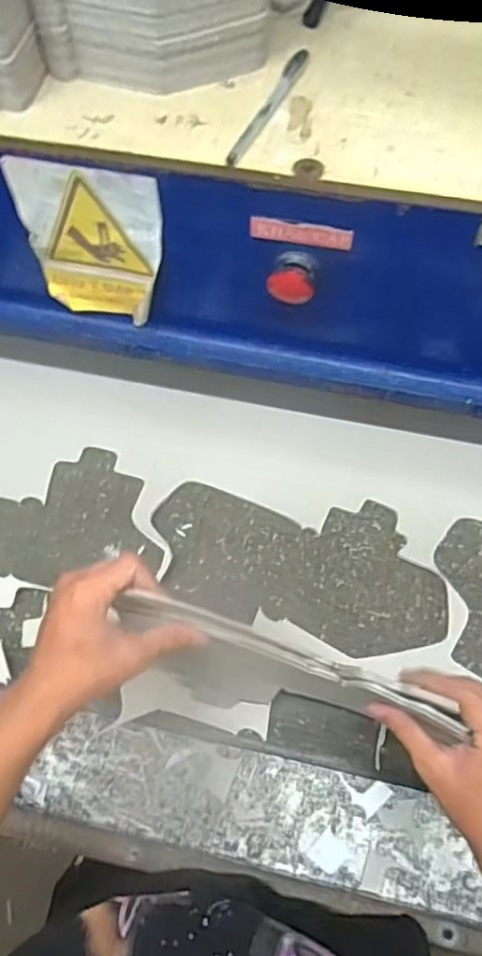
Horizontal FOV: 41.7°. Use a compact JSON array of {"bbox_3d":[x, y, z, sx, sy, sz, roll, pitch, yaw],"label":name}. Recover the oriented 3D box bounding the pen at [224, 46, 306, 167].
[{"bbox_3d":[0.023,-0.297,0.506,0.011,0.013,0.143,23,65,12],"label":"pen"}]

